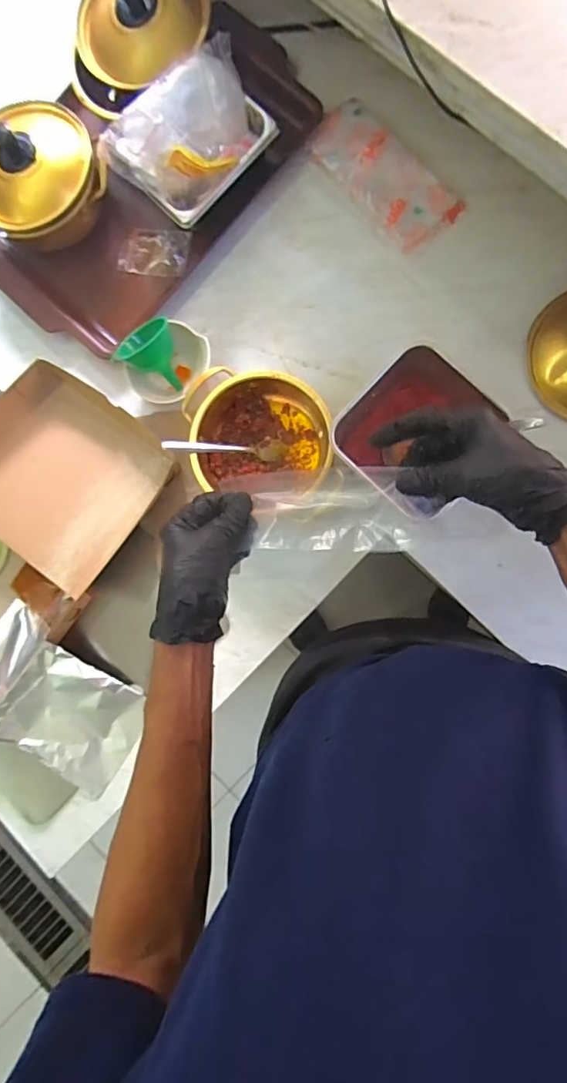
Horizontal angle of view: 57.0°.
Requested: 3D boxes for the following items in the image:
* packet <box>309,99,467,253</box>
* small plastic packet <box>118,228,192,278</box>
[{"bbox_3d":[0.127,-0.485,0.681,0.095,0.017,0.220,-41,83,5],"label":"packet"},{"bbox_3d":[-0.180,-0.406,0.734,0.097,0.007,0.069,14,90,8],"label":"small plastic packet"}]

